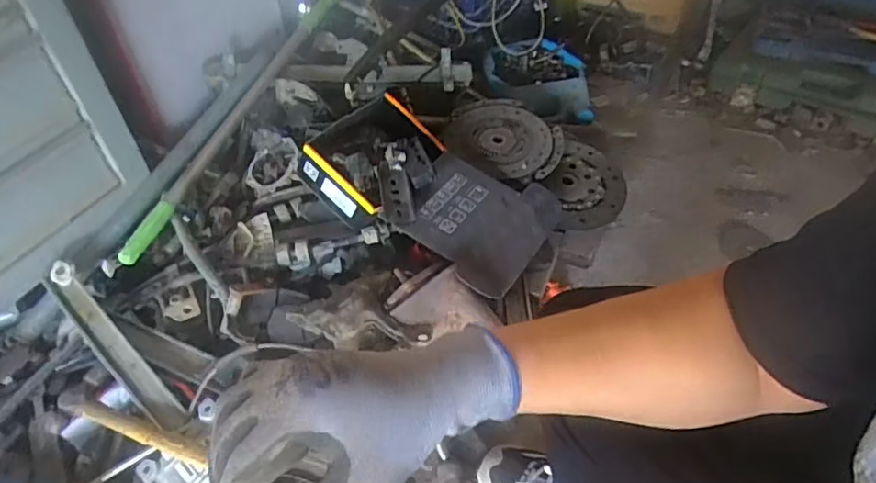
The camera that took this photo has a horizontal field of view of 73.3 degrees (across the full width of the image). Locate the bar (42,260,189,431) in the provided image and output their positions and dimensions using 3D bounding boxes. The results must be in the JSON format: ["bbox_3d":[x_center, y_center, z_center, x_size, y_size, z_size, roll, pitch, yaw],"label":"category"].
[{"bbox_3d":[-0.495,0.160,0.896,0.338,0.031,0.043,44,56,13],"label":"bar"}]

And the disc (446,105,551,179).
[{"bbox_3d":[0.121,-0.203,1.138,0.193,0.016,0.197,6,56,-8],"label":"disc"}]

